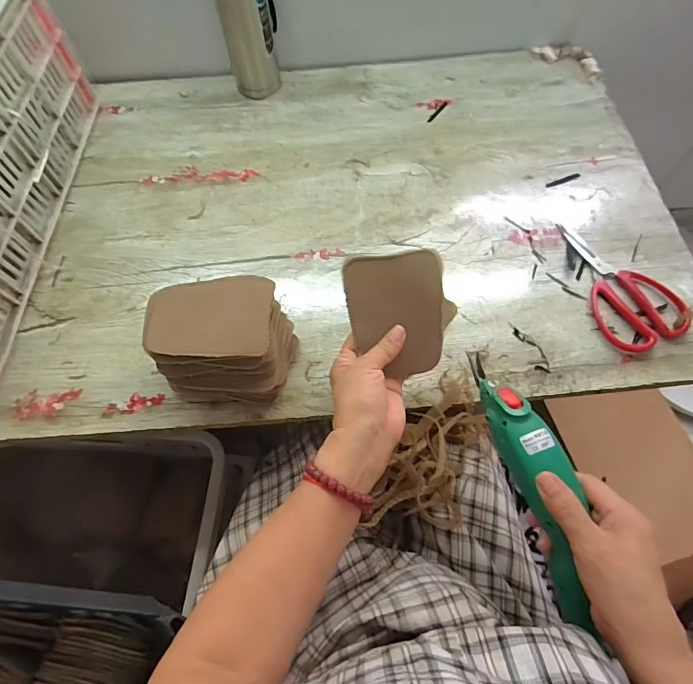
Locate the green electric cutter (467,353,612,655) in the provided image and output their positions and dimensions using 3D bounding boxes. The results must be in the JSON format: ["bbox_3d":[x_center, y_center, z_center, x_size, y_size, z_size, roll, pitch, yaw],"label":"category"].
[{"bbox_3d":[0.159,0.115,0.351,0.048,0.047,0.227,-13,74,-5],"label":"green electric cutter"}]

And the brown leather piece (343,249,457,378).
[{"bbox_3d":[0.050,-0.025,0.396,0.093,0.008,0.112,-6,98,3],"label":"brown leather piece"}]

